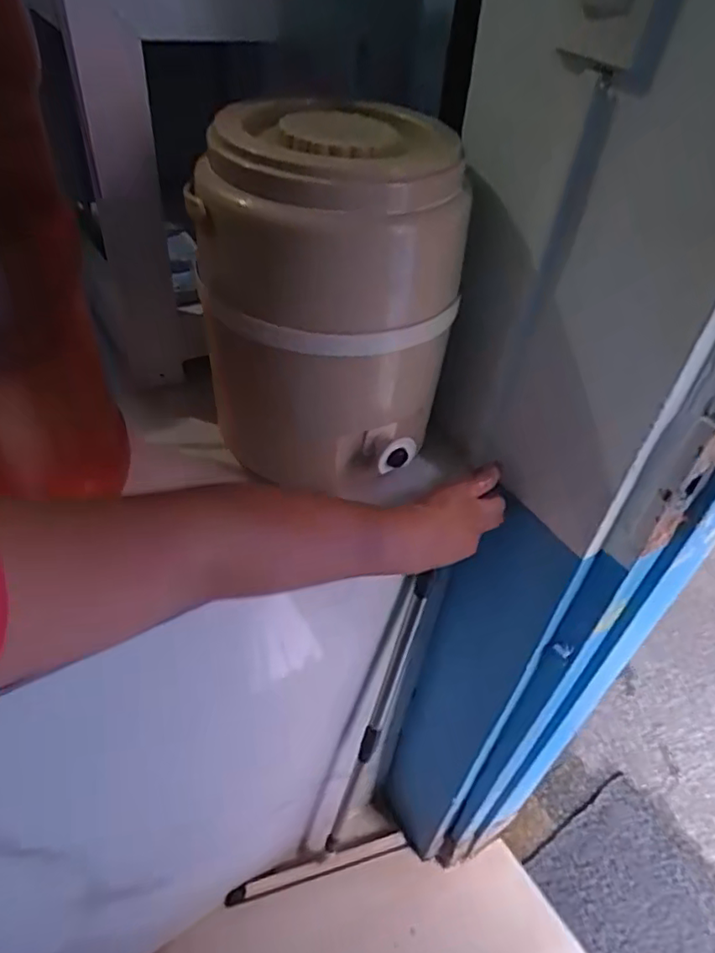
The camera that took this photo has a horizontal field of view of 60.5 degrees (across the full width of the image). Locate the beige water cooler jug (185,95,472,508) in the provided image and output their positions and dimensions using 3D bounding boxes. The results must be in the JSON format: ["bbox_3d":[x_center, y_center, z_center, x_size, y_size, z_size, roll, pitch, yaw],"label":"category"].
[{"bbox_3d":[-0.020,-0.122,0.544,0.215,0.327,0.187,-5,44,-11],"label":"beige water cooler jug"}]

